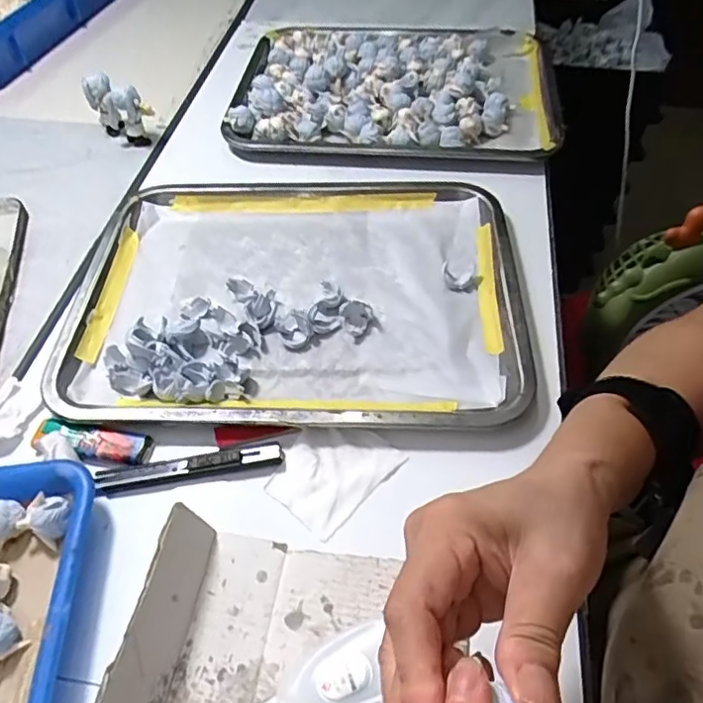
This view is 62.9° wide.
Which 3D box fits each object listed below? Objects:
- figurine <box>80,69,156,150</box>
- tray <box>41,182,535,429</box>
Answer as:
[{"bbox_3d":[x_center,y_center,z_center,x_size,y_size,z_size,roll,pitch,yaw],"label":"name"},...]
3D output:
[{"bbox_3d":[-0.243,-0.251,0.607,0.078,0.065,0.023,27,57,21],"label":"figurine"},{"bbox_3d":[-0.041,-0.050,0.462,0.338,0.026,0.244,2,52,3],"label":"tray"}]

